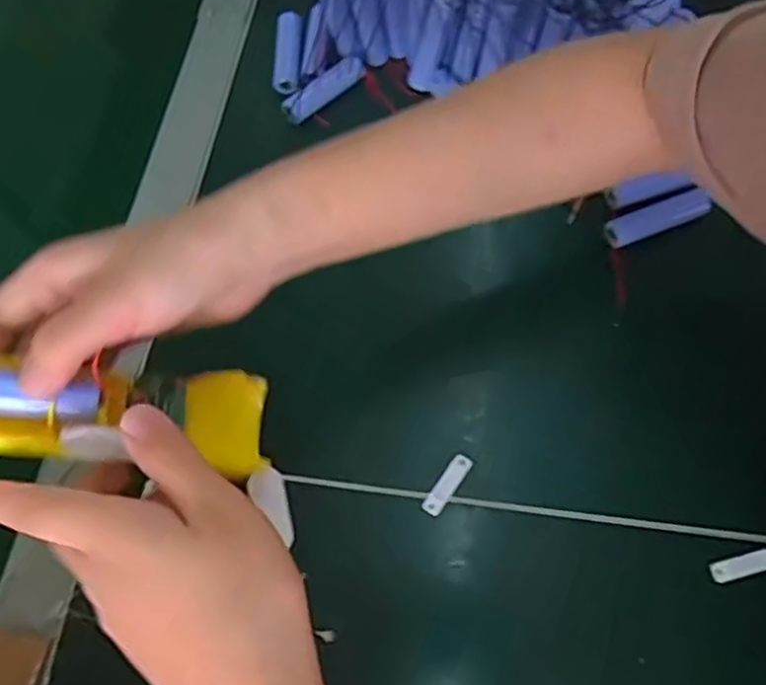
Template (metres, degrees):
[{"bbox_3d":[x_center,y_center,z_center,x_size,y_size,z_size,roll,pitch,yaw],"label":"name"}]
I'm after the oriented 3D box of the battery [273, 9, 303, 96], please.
[{"bbox_3d":[-0.069,-0.211,0.510,0.020,0.022,0.073,-1,64,2],"label":"battery"}]

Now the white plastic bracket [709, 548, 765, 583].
[{"bbox_3d":[0.189,0.115,0.361,0.038,0.004,0.010,-14,65,-4],"label":"white plastic bracket"}]

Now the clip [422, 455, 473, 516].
[{"bbox_3d":[0.036,0.079,0.389,0.011,0.005,0.037,33,70,17],"label":"clip"}]

